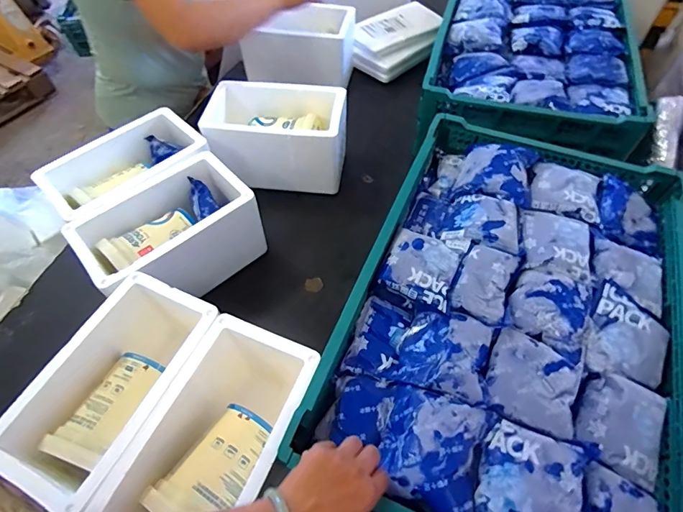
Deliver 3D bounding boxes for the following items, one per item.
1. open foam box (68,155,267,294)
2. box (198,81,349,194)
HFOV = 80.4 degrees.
[{"bbox_3d":[-0.274,-0.031,0.678,0.255,0.145,0.157,-39,63,-21],"label":"open foam box"},{"bbox_3d":[-0.125,-0.235,0.822,0.259,0.149,0.165,7,57,6],"label":"box"}]

